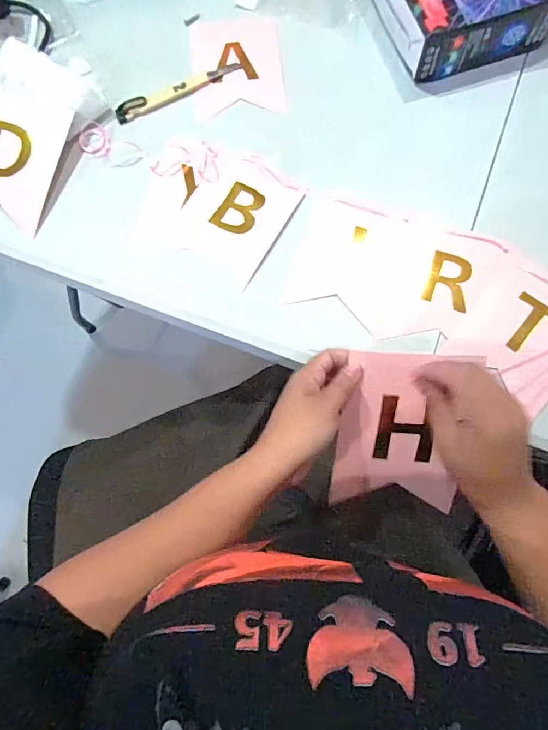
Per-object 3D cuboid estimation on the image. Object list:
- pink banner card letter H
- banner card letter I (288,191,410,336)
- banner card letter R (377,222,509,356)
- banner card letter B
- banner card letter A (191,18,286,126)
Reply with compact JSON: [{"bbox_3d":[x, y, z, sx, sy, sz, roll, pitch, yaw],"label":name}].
[{"bbox_3d":[0.115,0.062,0.394,0.111,0.008,0.150,4,111,3],"label":"pink banner card letter H"},{"bbox_3d":[0.083,-0.125,0.511,0.117,0.005,0.146,17,76,5],"label":"banner card letter I"},{"bbox_3d":[0.195,-0.090,0.495,0.114,0.006,0.147,17,76,6],"label":"banner card letter R"},{"bbox_3d":[-0.047,-0.184,0.526,0.120,0.006,0.154,30,78,9],"label":"banner card letter B"},{"bbox_3d":[-0.050,-0.406,0.589,0.121,0.005,0.164,-5,74,0],"label":"banner card letter A"}]

